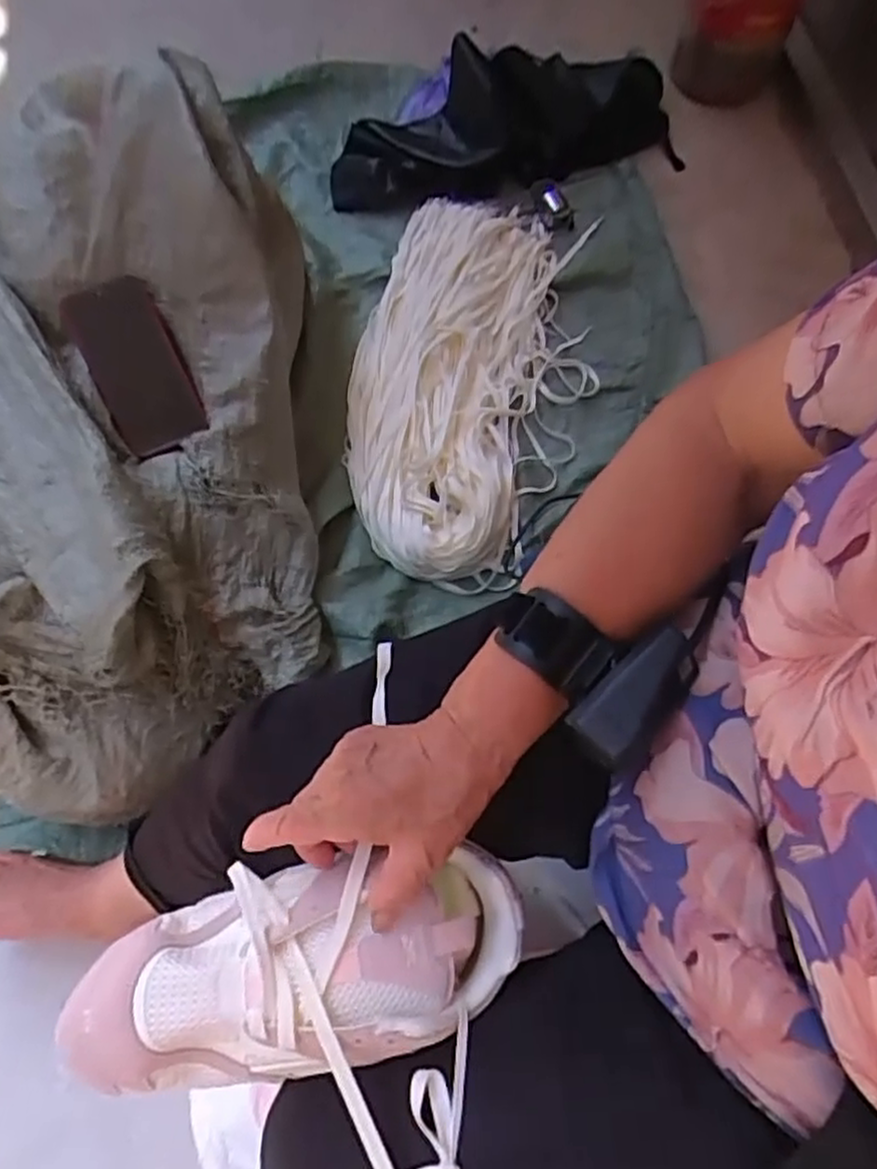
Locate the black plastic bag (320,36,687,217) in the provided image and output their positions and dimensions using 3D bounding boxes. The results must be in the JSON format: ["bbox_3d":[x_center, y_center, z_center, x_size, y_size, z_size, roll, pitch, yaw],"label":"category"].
[{"bbox_3d":[0.100,-0.695,1.090,0.527,0.102,0.208,-8,71,-7],"label":"black plastic bag"}]

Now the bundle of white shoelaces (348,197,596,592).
[{"bbox_3d":[0.033,-0.277,0.933,0.283,0.065,0.564,17,70,6],"label":"bundle of white shoelaces"}]

